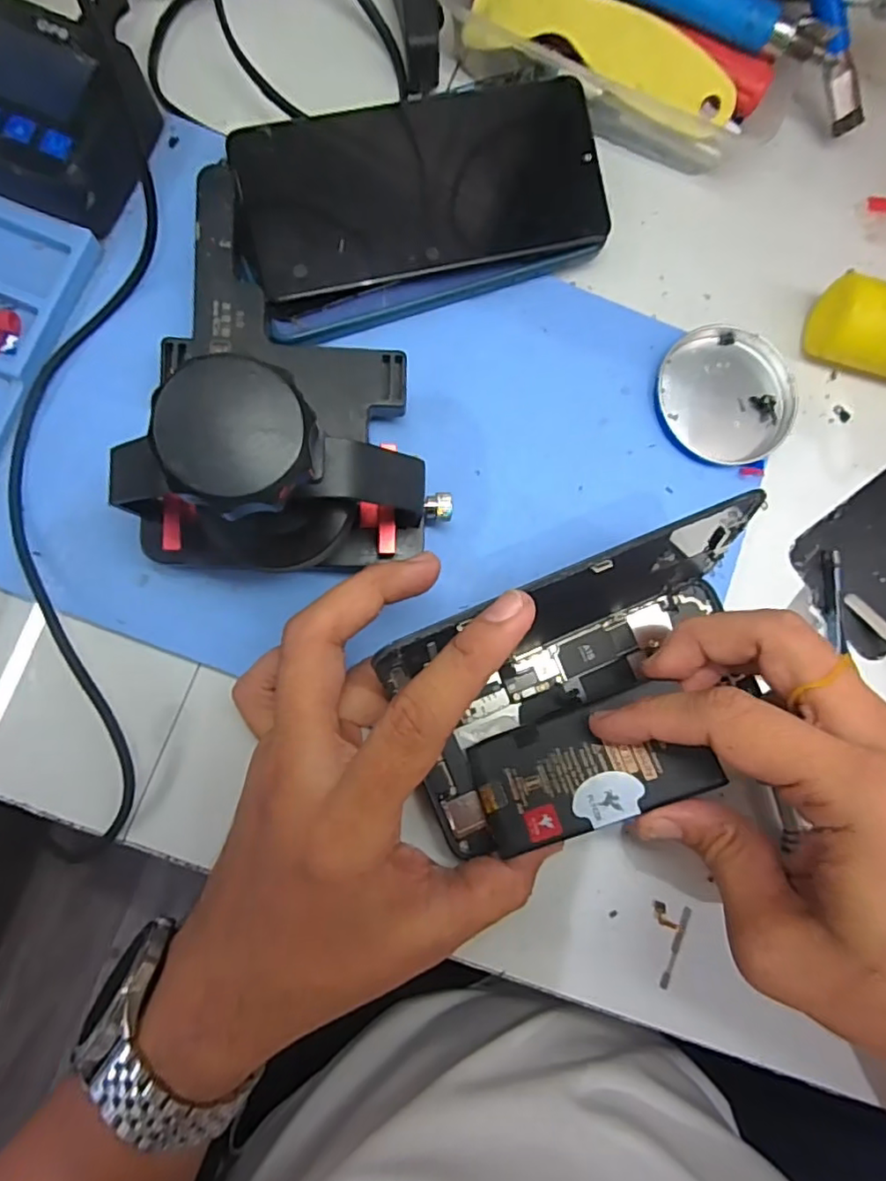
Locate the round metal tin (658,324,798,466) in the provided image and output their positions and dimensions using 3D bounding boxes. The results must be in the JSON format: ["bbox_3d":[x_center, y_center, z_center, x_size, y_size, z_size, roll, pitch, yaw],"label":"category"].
[{"bbox_3d":[0.132,-0.092,0.279,0.061,0.014,0.063,1,84,-7],"label":"round metal tin"}]

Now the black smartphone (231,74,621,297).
[{"bbox_3d":[-0.008,-0.180,0.262,0.157,0.011,0.076,-14,92,-7],"label":"black smartphone"}]

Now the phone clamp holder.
[{"bbox_3d":[-0.052,-0.090,0.213,0.107,0.094,0.158,-2,84,-7],"label":"phone clamp holder"}]

